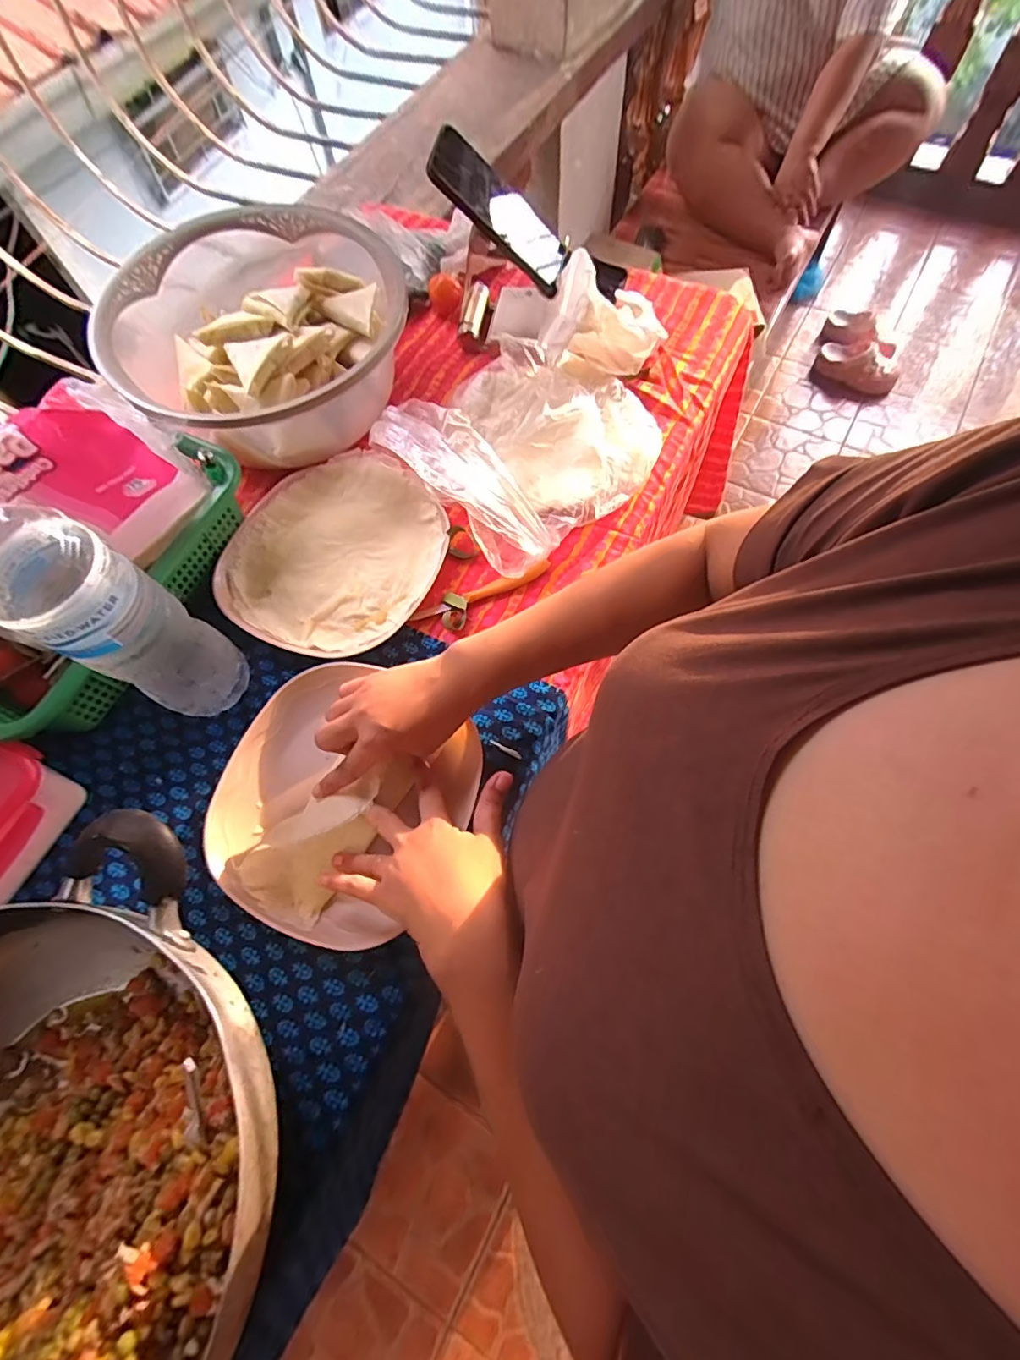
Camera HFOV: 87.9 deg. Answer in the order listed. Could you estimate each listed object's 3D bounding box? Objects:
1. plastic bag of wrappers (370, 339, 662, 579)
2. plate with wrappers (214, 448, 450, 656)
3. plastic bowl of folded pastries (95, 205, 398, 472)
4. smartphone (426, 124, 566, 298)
[{"bbox_3d":[0.014,-0.255,0.545,0.228,0.069,0.244,40,75,17],"label":"plastic bag of wrappers"},{"bbox_3d":[-0.178,-0.133,0.539,0.204,0.026,0.223,-1,67,2],"label":"plate with wrappers"},{"bbox_3d":[-0.263,-0.356,0.576,0.276,0.126,0.291,-1,67,2],"label":"plastic bowl of folded pastries"},{"bbox_3d":[-0.007,-0.479,0.543,0.162,0.015,0.077,25,72,-34],"label":"smartphone"}]

